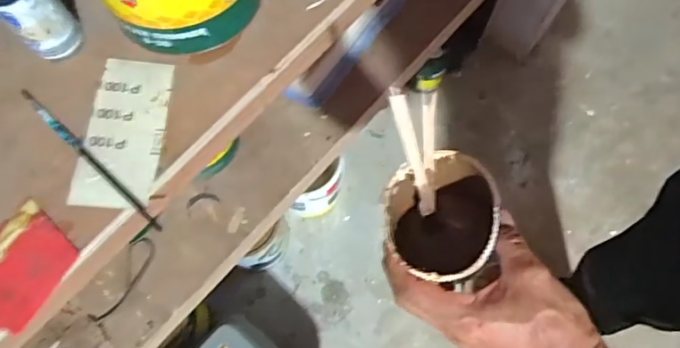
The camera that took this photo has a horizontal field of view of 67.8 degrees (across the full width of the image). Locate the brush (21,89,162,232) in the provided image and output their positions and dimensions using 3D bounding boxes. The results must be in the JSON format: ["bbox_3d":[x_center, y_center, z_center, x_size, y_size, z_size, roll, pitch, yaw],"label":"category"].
[{"bbox_3d":[-0.238,-0.015,0.480,0.200,0.006,0.010,40,76,12],"label":"brush"}]

